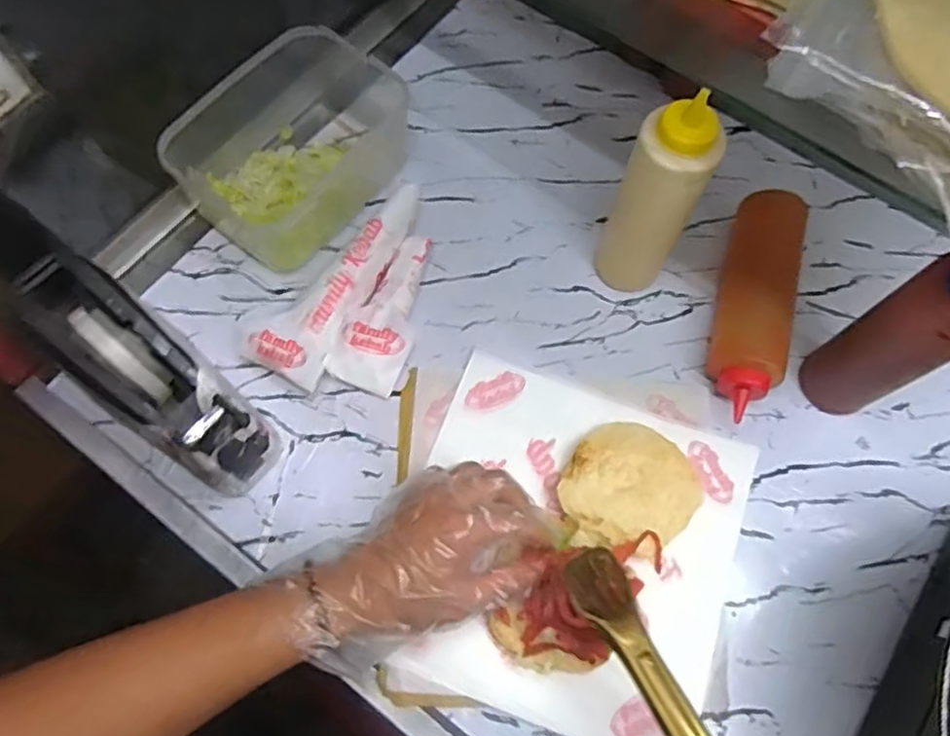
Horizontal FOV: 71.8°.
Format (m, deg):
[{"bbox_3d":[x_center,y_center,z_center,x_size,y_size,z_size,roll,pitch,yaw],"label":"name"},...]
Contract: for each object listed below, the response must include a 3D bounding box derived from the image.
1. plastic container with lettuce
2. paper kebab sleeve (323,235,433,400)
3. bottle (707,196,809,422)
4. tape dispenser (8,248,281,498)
[{"bbox_3d":[-0.148,-0.211,0.602,0.133,0.084,0.228,37,71,12],"label":"plastic container with lettuce"},{"bbox_3d":[-0.071,-0.051,0.567,0.059,0.025,0.147,22,69,6],"label":"paper kebab sleeve"},{"bbox_3d":[0.244,-0.054,0.564,0.068,0.053,0.204,15,68,4],"label":"bottle"},{"bbox_3d":[-0.248,0.008,0.497,0.204,0.107,0.073,36,71,12],"label":"tape dispenser"}]

